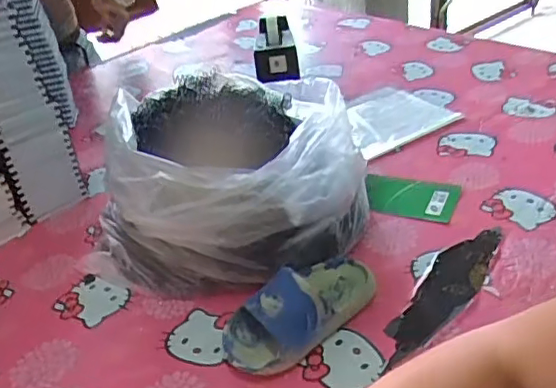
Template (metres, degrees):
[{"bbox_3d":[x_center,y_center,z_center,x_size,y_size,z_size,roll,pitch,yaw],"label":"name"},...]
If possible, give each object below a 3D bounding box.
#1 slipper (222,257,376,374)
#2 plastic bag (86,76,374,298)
[{"bbox_3d":[0.022,0.106,0.595,0.176,0.063,0.088,-33,42,-32],"label":"slipper"},{"bbox_3d":[-0.072,-0.029,0.720,0.331,0.173,0.290,-9,34,-2],"label":"plastic bag"}]

